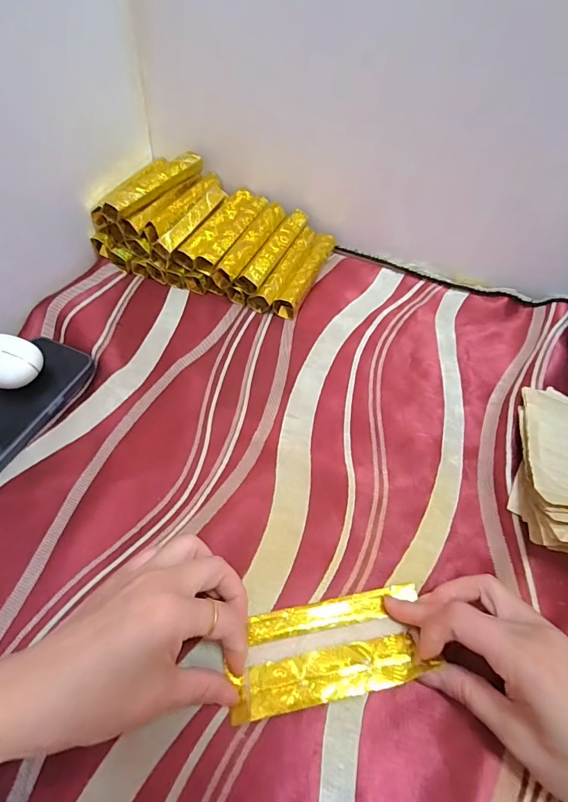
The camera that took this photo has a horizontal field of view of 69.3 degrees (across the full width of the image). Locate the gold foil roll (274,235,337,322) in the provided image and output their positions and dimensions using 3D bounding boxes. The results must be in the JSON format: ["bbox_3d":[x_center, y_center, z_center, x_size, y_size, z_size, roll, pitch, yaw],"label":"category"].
[{"bbox_3d":[0.027,-0.146,0.464,0.028,0.025,0.135,21,56,13],"label":"gold foil roll"}]

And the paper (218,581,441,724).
[{"bbox_3d":[0.029,0.152,0.254,0.118,0.006,0.052,-9,55,-8],"label":"paper"}]

